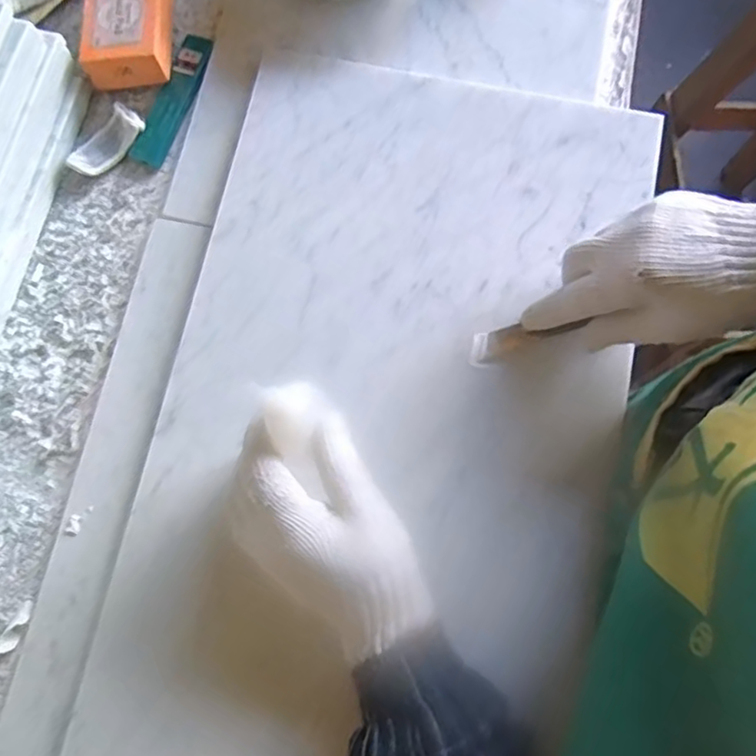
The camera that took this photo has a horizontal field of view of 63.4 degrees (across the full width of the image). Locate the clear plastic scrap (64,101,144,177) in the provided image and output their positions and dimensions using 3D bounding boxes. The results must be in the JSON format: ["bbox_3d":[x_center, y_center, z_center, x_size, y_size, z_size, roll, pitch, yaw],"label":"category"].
[{"bbox_3d":[-0.209,-0.181,0.471,0.032,0.012,0.062,41,82,9],"label":"clear plastic scrap"}]

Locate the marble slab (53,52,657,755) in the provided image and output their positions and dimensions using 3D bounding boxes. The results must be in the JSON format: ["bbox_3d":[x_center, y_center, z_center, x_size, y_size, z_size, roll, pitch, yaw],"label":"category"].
[{"bbox_3d":[-0.011,0.063,0.400,0.300,0.029,0.598,12,79,4],"label":"marble slab"}]

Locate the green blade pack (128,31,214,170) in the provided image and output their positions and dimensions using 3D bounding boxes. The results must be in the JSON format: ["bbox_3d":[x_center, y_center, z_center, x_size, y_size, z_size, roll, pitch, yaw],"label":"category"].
[{"bbox_3d":[-0.159,-0.220,0.477,0.029,0.007,0.114,18,79,5],"label":"green blade pack"}]

